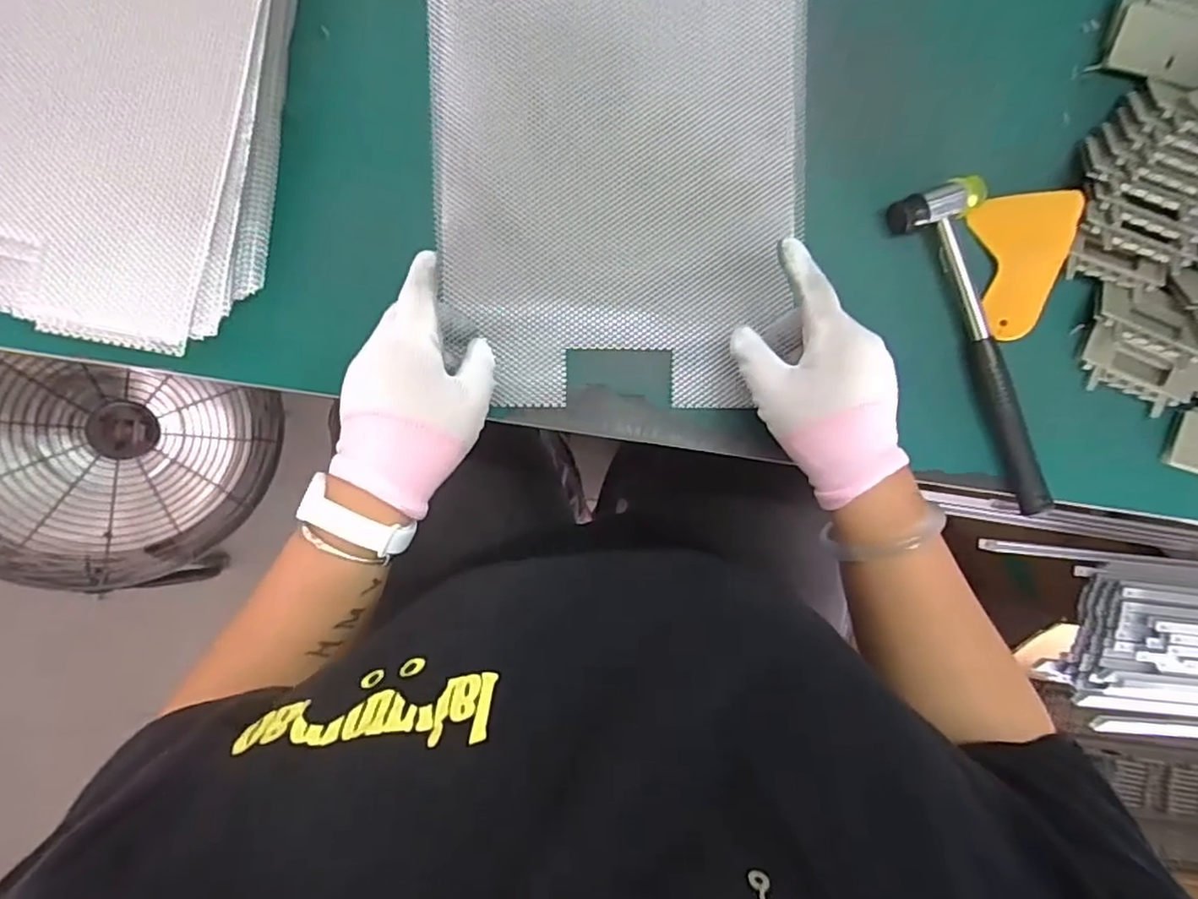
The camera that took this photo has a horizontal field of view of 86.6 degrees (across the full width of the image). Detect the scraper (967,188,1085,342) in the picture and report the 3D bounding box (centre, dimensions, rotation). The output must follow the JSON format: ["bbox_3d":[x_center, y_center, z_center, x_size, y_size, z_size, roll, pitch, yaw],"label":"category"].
[{"bbox_3d":[0.309,-0.134,0.454,0.065,0.009,0.101,-9,82,26],"label":"scraper"}]

